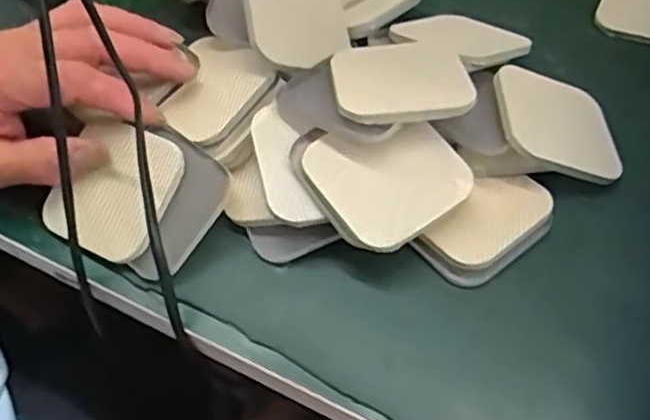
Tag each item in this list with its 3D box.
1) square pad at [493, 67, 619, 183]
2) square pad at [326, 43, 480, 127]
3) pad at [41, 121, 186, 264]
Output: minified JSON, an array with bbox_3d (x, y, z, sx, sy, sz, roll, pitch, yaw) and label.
[{"bbox_3d":[0.116,-0.045,0.339,0.061,0.008,0.065,12,49,-13],"label":"square pad"},{"bbox_3d":[0.036,-0.066,0.332,0.065,0.007,0.072,-3,38,-3],"label":"square pad"},{"bbox_3d":[-0.106,-0.010,0.337,0.055,0.010,0.067,27,99,-2],"label":"pad"}]

